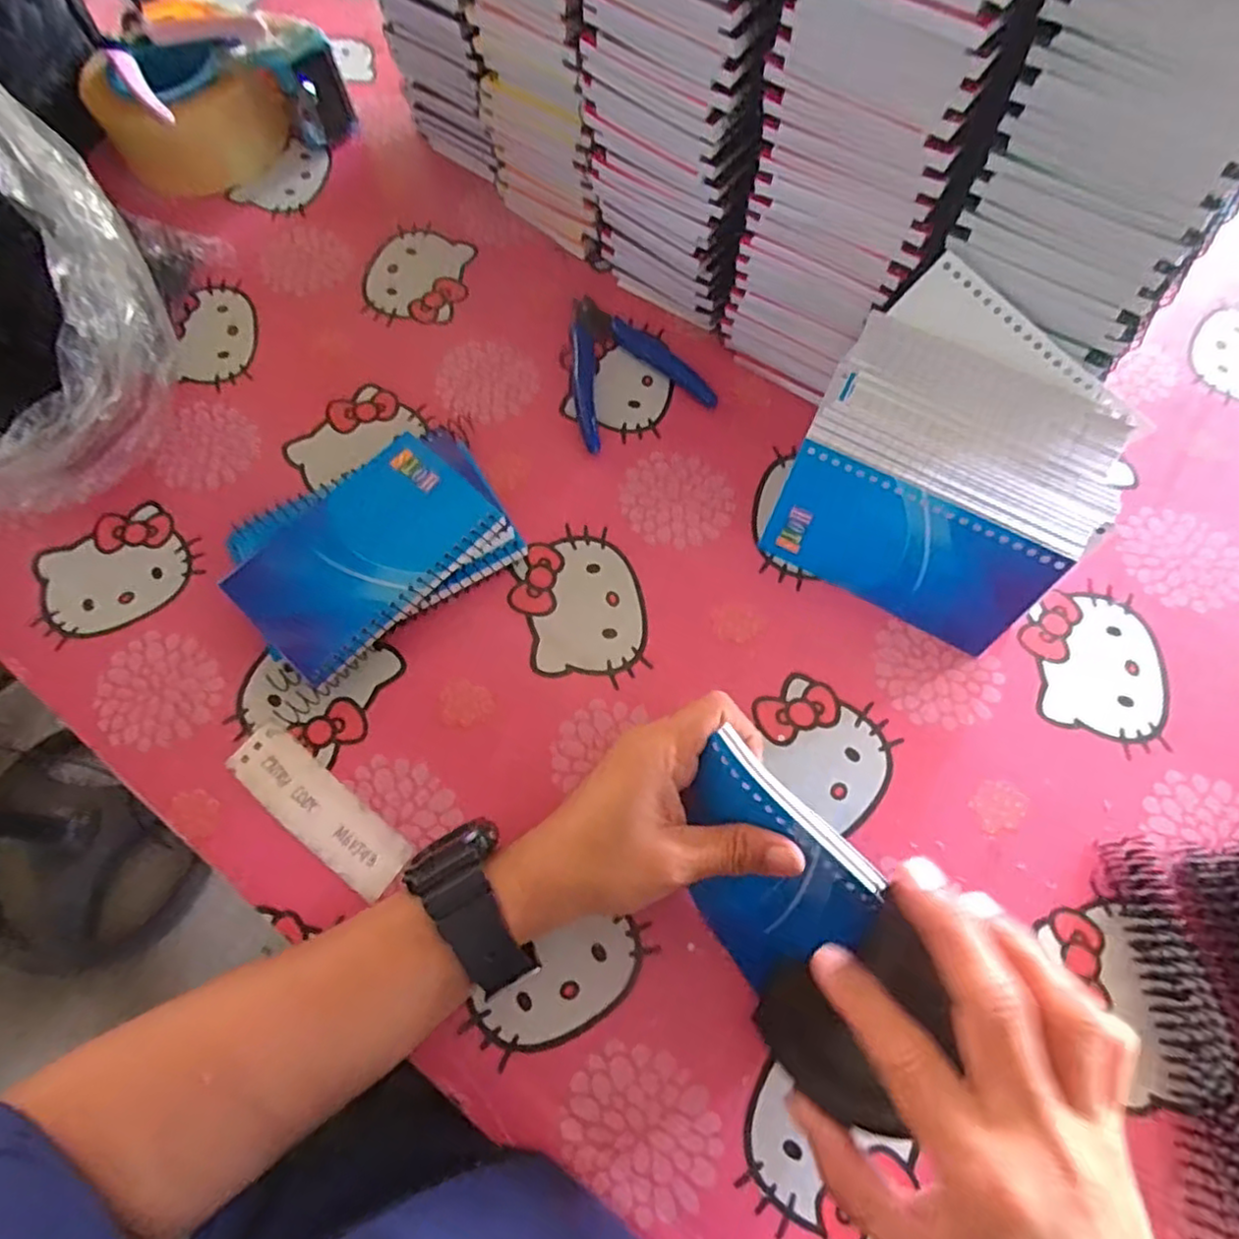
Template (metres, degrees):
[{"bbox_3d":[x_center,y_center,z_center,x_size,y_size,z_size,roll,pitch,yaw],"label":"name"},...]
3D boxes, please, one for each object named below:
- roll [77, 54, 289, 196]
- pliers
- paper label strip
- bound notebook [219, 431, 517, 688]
[{"bbox_3d":[-0.319,-0.368,0.494,0.106,0.060,0.109,0,68,0],"label":"roll"},{"bbox_3d":[0.001,-0.165,0.434,0.086,0.007,0.109,-22,70,-8],"label":"pliers"},{"bbox_3d":[-0.150,0.094,0.336,0.104,0.005,0.031,36,67,12],"label":"paper label strip"},{"bbox_3d":[-0.137,-0.035,0.364,0.132,0.015,0.084,-44,78,-9],"label":"bound notebook"}]

